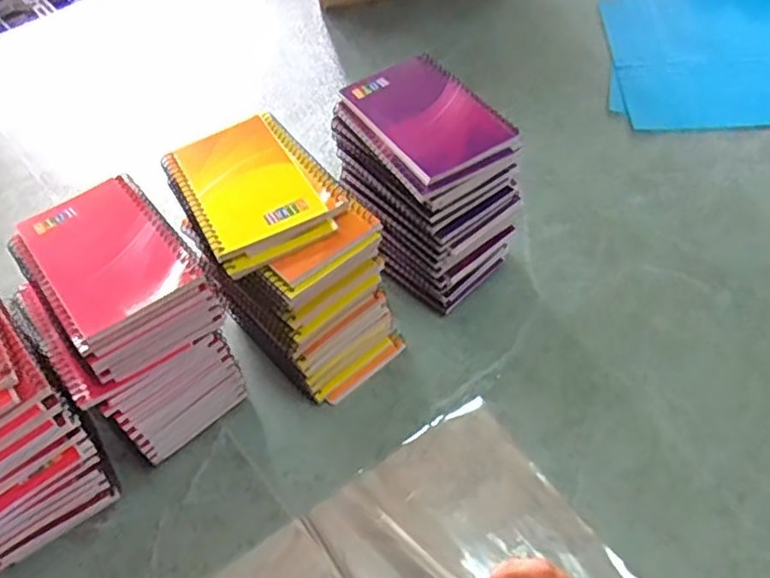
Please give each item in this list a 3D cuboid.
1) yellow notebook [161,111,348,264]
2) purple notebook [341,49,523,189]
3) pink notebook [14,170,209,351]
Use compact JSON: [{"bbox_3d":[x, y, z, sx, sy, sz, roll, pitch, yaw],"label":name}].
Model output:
[{"bbox_3d":[-0.100,-0.080,0.473,0.093,0.011,0.135,-29,56,-16],"label":"yellow notebook"},{"bbox_3d":[0.030,-0.132,0.491,0.082,0.011,0.126,-28,55,-16],"label":"purple notebook"},{"bbox_3d":[-0.186,-0.026,0.439,0.082,0.009,0.126,-32,56,-18],"label":"pink notebook"}]

